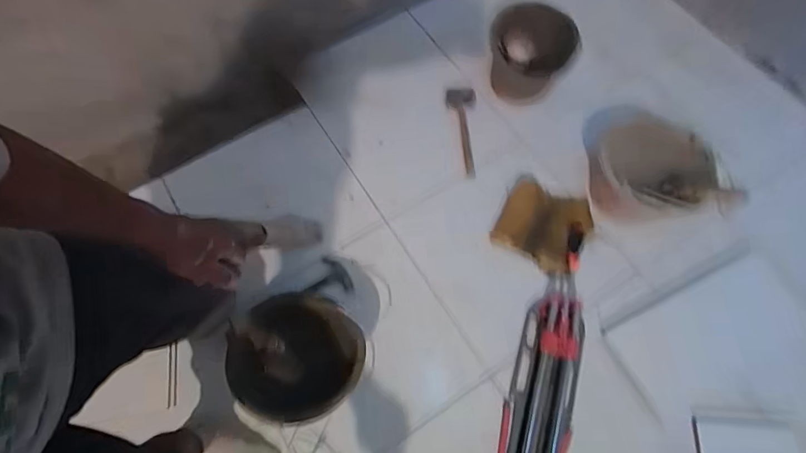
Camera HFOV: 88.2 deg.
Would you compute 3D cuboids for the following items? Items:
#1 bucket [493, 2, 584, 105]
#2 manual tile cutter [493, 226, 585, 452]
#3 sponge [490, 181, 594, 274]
[{"bbox_3d":[0.379,-0.520,1.261,0.238,0.226,0.202,17,72,7],"label":"bucket"},{"bbox_3d":[0.320,0.441,0.979,0.150,0.093,0.943,19,72,8],"label":"manual tile cutter"},{"bbox_3d":[0.397,-0.013,1.149,0.241,0.066,0.242,26,70,10],"label":"sponge"}]

